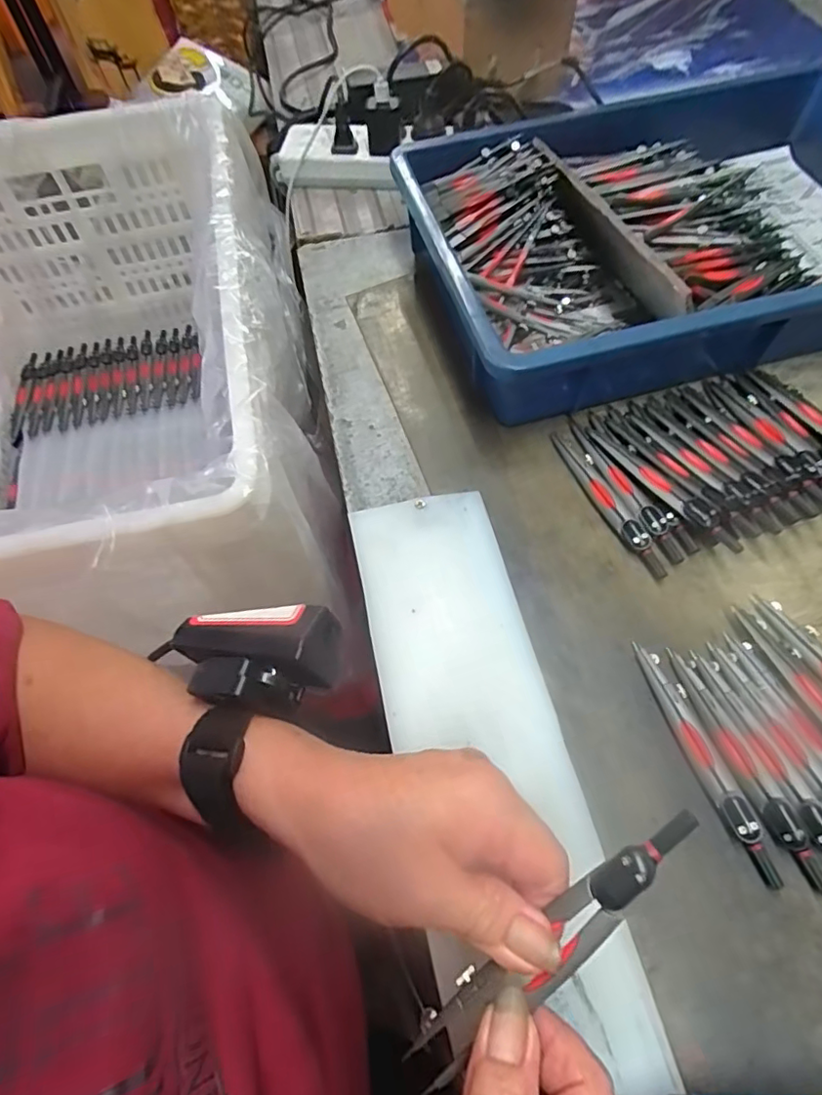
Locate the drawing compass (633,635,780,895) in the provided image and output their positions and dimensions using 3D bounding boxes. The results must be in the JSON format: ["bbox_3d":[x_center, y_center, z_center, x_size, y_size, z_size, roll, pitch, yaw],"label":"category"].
[{"bbox_3d":[0.158,0.112,0.307,0.015,0.012,0.129,-15,61,-5],"label":"drawing compass"}]

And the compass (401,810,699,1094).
[{"bbox_3d":[0.049,0.139,0.196,0.129,0.006,0.020,-42,65,3],"label":"compass"}]

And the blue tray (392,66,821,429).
[{"bbox_3d":[0.236,-0.273,0.481,0.459,0.078,0.296,-15,61,-5],"label":"blue tray"}]

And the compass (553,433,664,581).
[{"bbox_3d":[0.134,-0.034,0.389,0.015,0.014,0.127,-21,62,-8],"label":"compass"}]

